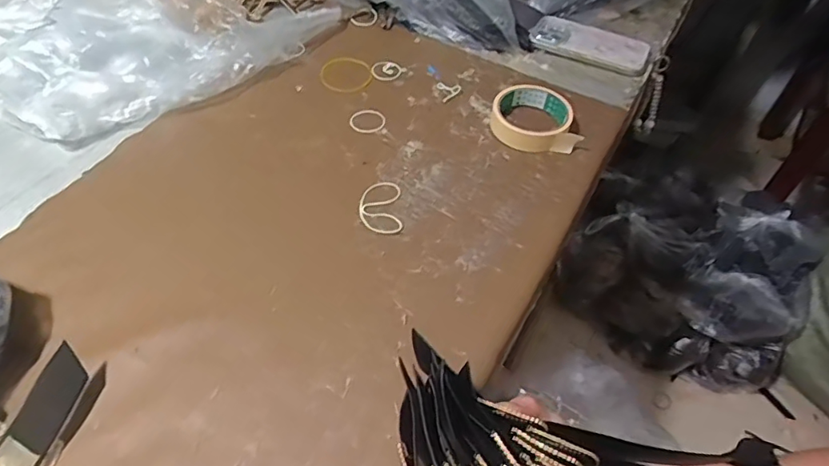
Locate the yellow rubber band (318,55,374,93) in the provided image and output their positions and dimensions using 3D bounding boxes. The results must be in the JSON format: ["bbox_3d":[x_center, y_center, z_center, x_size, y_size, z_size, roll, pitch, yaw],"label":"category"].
[{"bbox_3d":[-0.088,-0.208,0.693,0.073,0.006,0.071,35,60,23],"label":"yellow rubber band"}]

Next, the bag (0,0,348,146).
[{"bbox_3d":[-0.340,-0.276,0.690,0.309,0.077,0.402,36,58,24],"label":"bag"}]

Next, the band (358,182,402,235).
[{"bbox_3d":[-0.035,-0.027,0.544,0.043,0.004,0.072,-1,51,-3],"label":"band"}]

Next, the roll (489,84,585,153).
[{"bbox_3d":[0.138,-0.137,0.622,0.093,0.032,0.092,4,51,1],"label":"roll"}]

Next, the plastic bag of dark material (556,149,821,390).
[{"bbox_3d":[0.637,0.046,1.227,0.488,0.289,0.464,31,56,21],"label":"plastic bag of dark material"}]

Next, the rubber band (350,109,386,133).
[{"bbox_3d":[-0.057,-0.133,0.630,0.045,0.008,0.040,31,59,20],"label":"rubber band"}]

